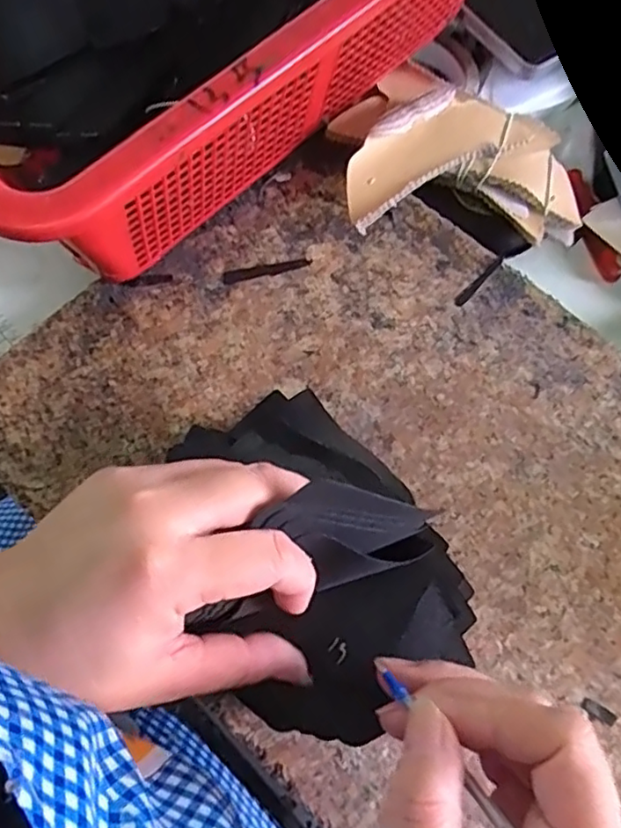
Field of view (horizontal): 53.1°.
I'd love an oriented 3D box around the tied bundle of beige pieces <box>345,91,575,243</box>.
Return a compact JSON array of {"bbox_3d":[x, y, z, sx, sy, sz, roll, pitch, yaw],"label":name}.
[{"bbox_3d":[0.096,-0.155,0.389,0.144,0.041,0.084,-1,69,-2],"label":"tied bundle of beige pieces"}]

